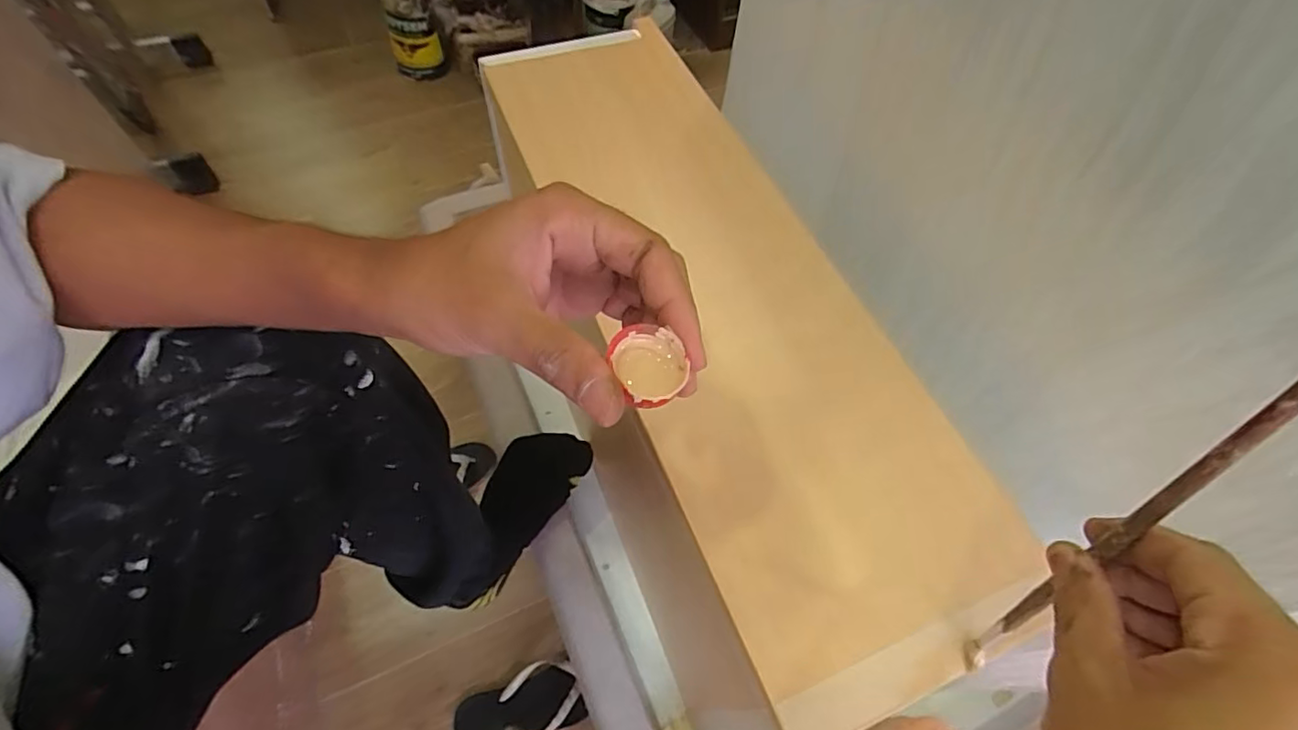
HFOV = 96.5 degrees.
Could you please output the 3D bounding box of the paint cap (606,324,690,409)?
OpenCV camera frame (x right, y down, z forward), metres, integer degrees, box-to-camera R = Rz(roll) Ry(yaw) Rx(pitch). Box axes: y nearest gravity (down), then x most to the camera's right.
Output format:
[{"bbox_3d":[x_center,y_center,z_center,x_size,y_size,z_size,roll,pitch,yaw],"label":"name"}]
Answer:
[{"bbox_3d":[0.000,0.001,0.208,0.025,0.011,0.030,-16,61,-12],"label":"paint cap"}]

